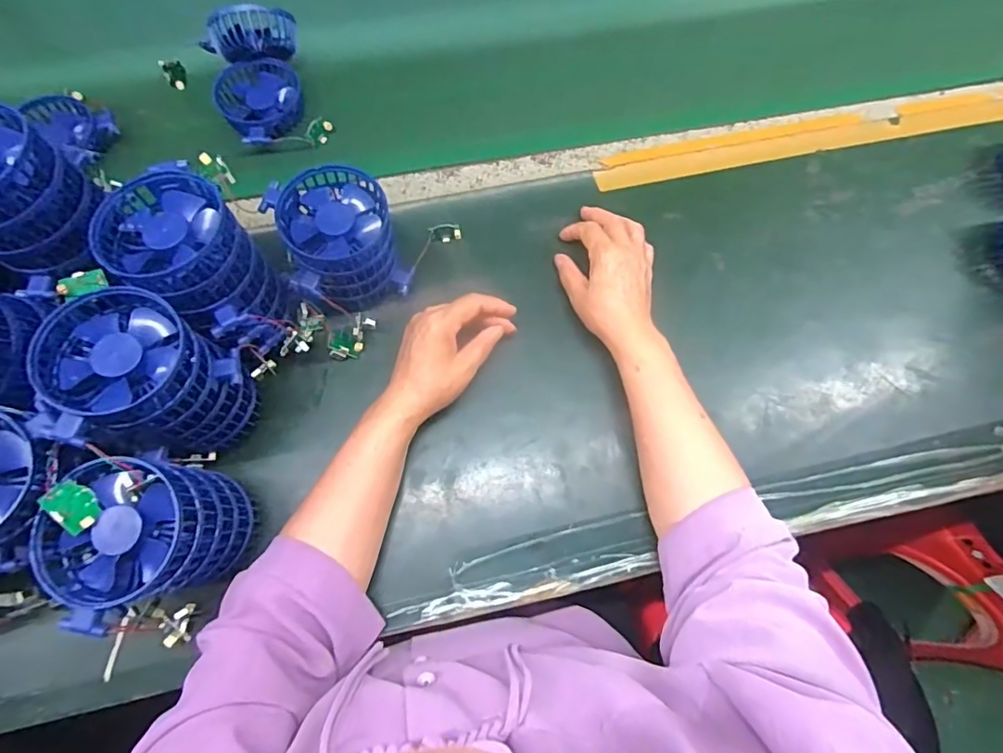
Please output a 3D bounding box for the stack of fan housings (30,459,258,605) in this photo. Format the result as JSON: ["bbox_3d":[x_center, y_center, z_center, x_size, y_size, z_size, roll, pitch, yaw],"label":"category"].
[{"bbox_3d":[-0.247,0.119,0.391,0.092,0.121,0.106,14,72,3],"label":"stack of fan housings"}]

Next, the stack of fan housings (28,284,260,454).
[{"bbox_3d":[-0.263,0.009,0.417,0.109,0.155,0.096,-40,77,-12],"label":"stack of fan housings"}]

